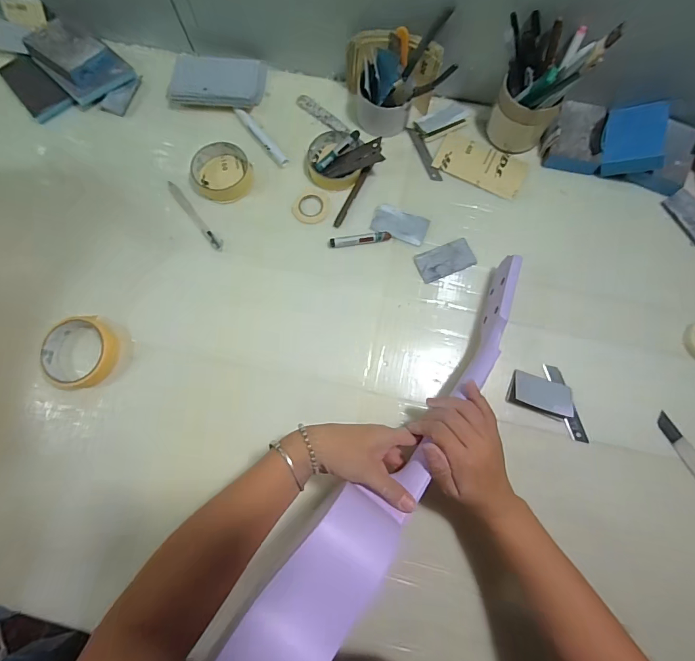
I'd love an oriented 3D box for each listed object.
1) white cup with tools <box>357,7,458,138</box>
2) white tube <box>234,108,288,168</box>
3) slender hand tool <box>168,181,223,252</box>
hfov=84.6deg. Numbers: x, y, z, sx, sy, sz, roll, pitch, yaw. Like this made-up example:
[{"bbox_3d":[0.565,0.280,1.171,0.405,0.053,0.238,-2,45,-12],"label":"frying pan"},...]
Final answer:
[{"bbox_3d":[0.072,-0.340,0.521,0.114,0.108,0.095,1,79,2],"label":"white cup with tools"},{"bbox_3d":[-0.128,-0.283,0.553,0.016,0.011,0.122,-38,81,-6],"label":"white tube"},{"bbox_3d":[-0.214,-0.161,0.531,0.015,0.004,0.129,-40,81,-6],"label":"slender hand tool"}]

